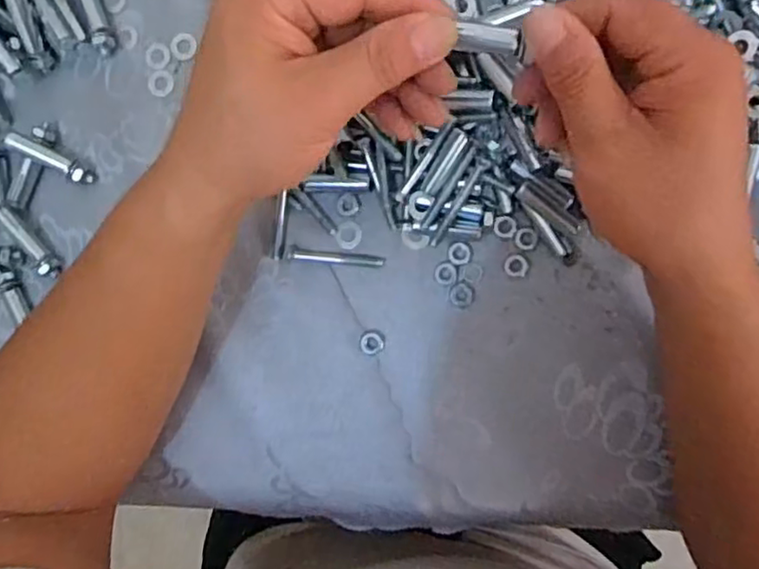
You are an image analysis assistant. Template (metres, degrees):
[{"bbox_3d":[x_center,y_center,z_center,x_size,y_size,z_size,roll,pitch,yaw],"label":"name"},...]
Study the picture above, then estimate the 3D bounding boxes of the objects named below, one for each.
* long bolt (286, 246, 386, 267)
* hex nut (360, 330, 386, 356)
[{"bbox_3d":[-0.026,-0.016,0.386,0.058,0.008,0.007,6,91,7],"label":"long bolt"},{"bbox_3d":[-0.004,0.034,0.384,0.014,0.004,0.014,6,91,7],"label":"hex nut"}]

